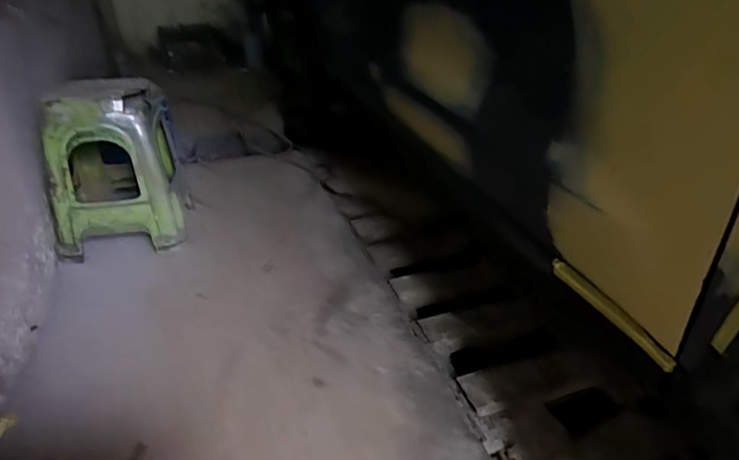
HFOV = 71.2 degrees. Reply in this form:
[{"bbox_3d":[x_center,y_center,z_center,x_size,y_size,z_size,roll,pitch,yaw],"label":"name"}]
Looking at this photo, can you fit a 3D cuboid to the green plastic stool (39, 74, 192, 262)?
[{"bbox_3d":[-0.822,-0.227,1.651,0.383,0.481,0.407,-11,31,-17],"label":"green plastic stool"}]

